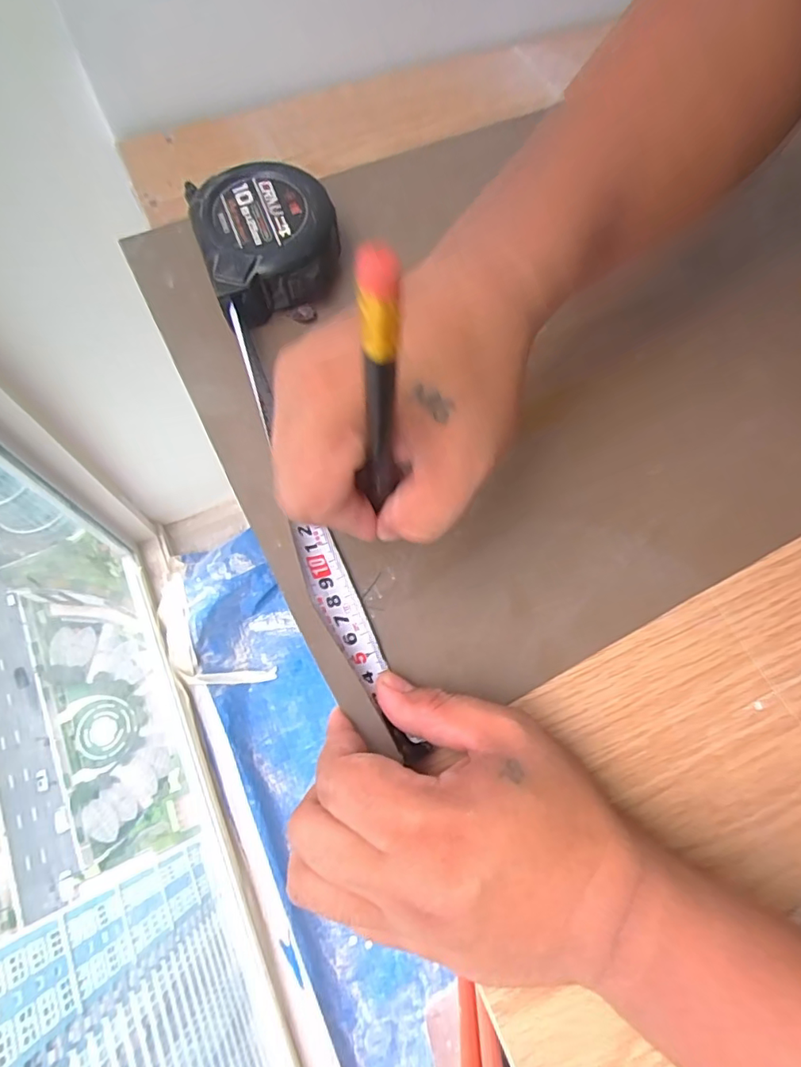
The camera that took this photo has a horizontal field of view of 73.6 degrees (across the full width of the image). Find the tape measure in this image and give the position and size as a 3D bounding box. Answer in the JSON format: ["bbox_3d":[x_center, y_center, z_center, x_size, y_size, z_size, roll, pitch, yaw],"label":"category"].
[{"bbox_3d":[-0.048,-0.057,0.286,0.075,0.034,0.335,-13,75,-7],"label":"tape measure"}]

